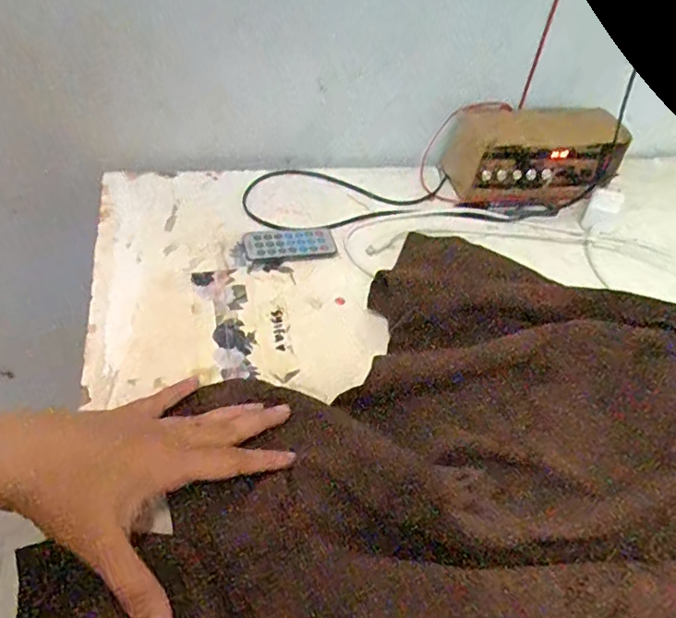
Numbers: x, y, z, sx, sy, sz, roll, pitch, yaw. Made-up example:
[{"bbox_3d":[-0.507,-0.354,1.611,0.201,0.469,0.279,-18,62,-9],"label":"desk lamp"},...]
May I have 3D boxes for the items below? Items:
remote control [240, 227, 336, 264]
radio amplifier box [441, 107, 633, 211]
[{"bbox_3d":[-0.046,-0.061,0.541,0.085,0.010,0.040,-6,46,-13],"label":"remote control"},{"bbox_3d":[0.223,-0.170,0.634,0.183,0.075,0.095,-8,47,-16],"label":"radio amplifier box"}]

